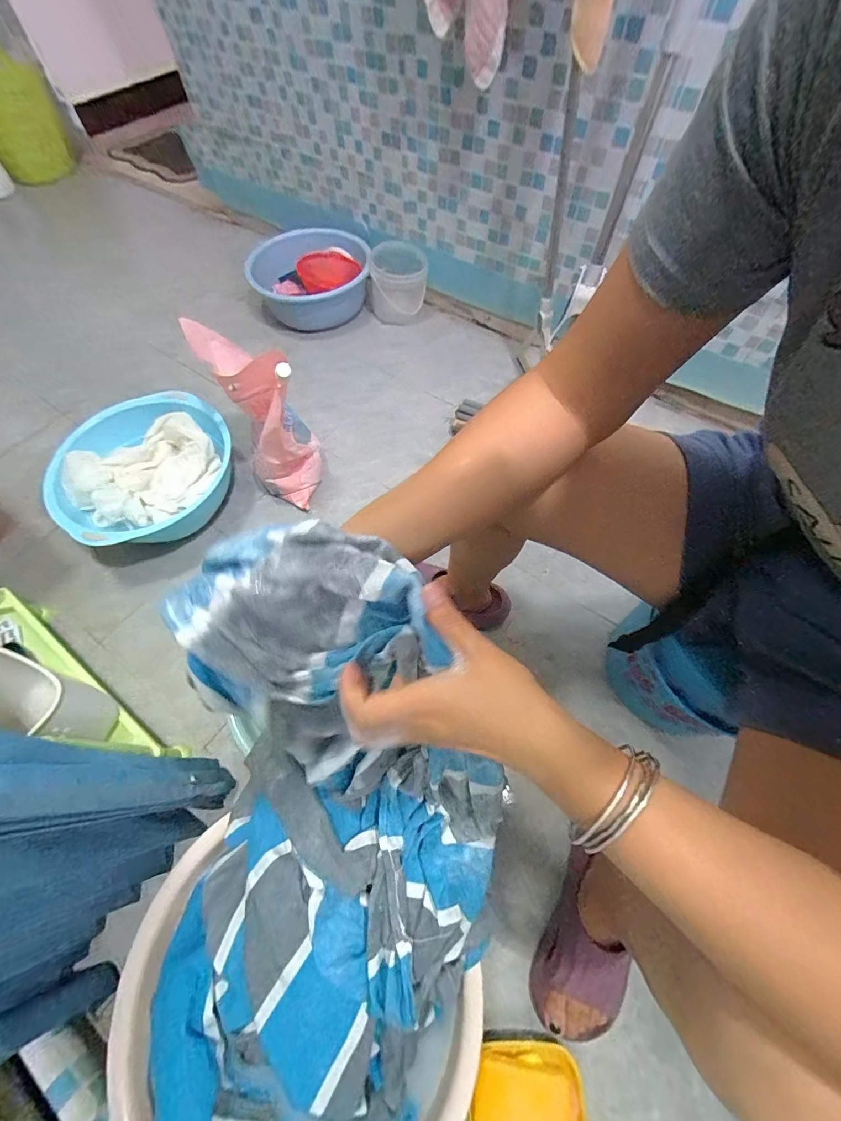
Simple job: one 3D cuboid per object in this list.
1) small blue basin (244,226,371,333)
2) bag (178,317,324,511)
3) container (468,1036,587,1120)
[{"bbox_3d":[-0.310,-0.814,1.170,0.331,0.119,0.331,0,62,0],"label":"small blue basin"},{"bbox_3d":[-0.292,-0.273,0.825,0.143,0.315,0.212,-26,65,-13],"label":"bag"},{"bbox_3d":[0.123,0.621,0.481,0.130,0.035,0.090,-1,62,0],"label":"container"}]

